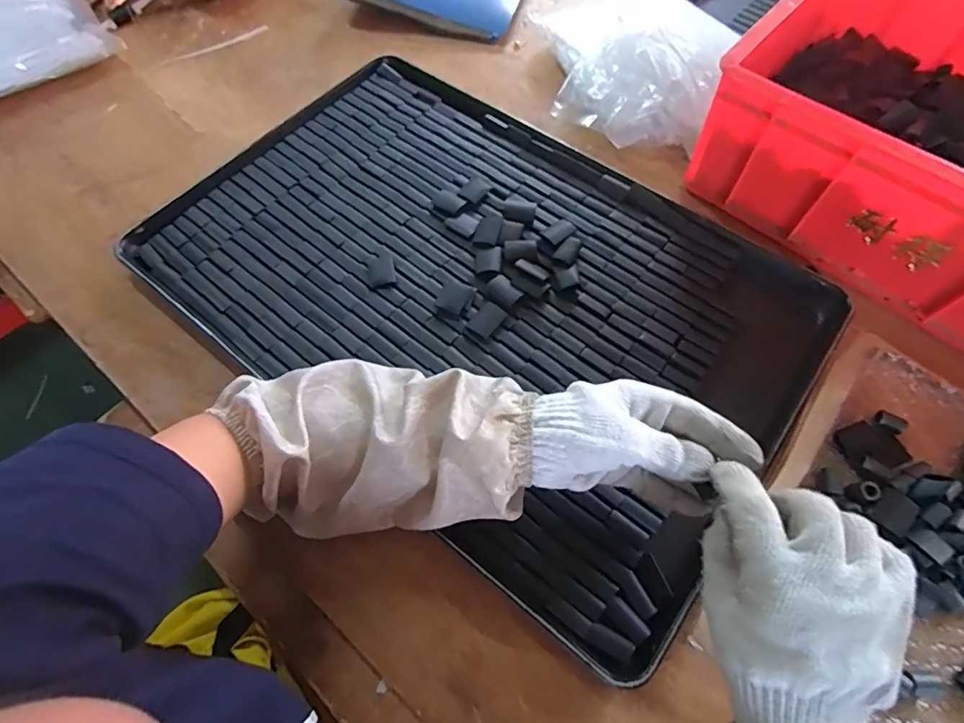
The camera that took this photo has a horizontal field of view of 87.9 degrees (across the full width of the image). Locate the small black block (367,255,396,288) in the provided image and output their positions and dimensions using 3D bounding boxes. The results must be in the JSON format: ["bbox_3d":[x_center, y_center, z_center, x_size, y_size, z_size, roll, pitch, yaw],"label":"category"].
[{"bbox_3d":[-0.096,-0.086,0.477,0.025,0.004,0.032,-11,64,-6],"label":"small black block"}]

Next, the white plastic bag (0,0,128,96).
[{"bbox_3d":[-0.611,-0.427,0.648,0.209,0.045,0.199,-33,69,-16],"label":"white plastic bag"}]

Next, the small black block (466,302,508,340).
[{"bbox_3d":[0.005,-0.037,0.451,0.024,0.004,0.034,36,69,16],"label":"small black block"}]

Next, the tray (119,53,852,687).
[{"bbox_3d":[-0.012,-0.083,0.480,0.583,0.028,0.390,36,69,15],"label":"tray"}]

